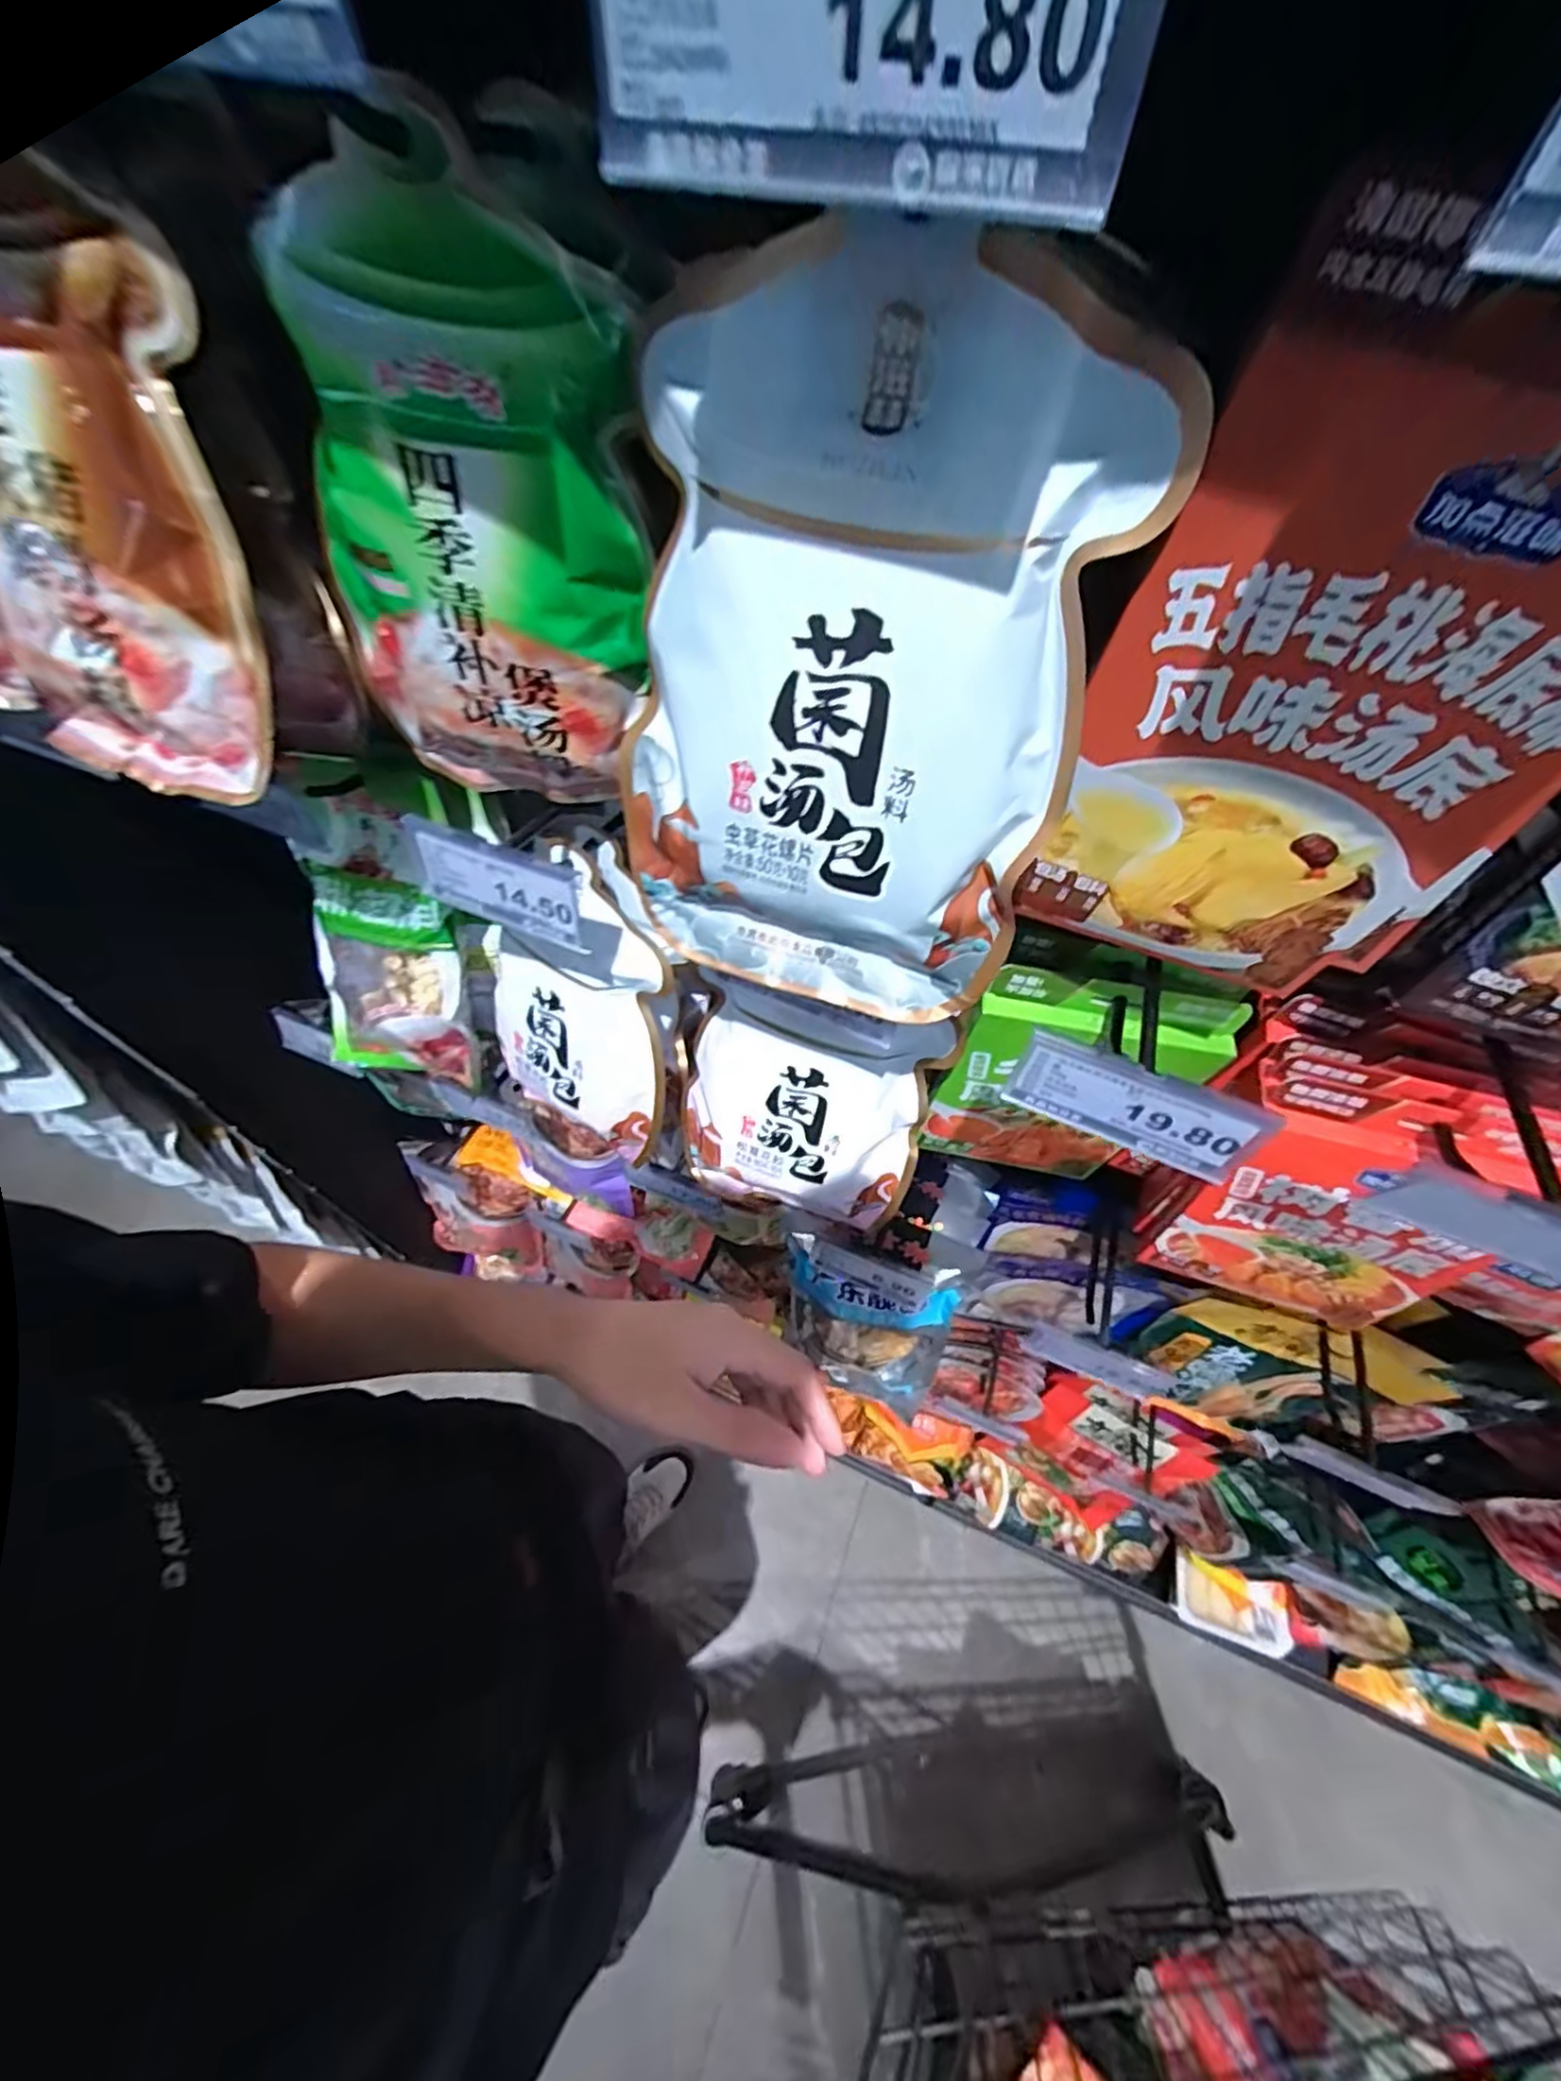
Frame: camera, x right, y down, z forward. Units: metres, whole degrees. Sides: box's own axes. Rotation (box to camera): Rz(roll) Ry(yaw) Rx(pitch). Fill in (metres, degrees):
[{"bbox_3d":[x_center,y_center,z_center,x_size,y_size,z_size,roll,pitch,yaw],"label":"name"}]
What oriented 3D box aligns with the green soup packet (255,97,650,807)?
[{"bbox_3d":[-0.126,-0.192,0.281,0.137,0.210,0.036,16,57,7],"label":"green soup packet"}]

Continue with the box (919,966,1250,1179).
[{"bbox_3d":[0.178,0.032,0.448,0.141,0.199,0.025,6,56,0],"label":"box"}]

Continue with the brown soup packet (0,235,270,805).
[{"bbox_3d":[-0.272,-0.196,0.276,0.112,0.178,0.035,14,30,0],"label":"brown soup packet"}]

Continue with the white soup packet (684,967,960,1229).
[{"bbox_3d":[0.012,0.048,0.455,0.158,0.170,0.068,15,57,6],"label":"white soup packet"}]

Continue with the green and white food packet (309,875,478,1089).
[{"bbox_3d":[-0.291,-0.037,0.504,0.133,0.173,0.047,15,26,4],"label":"green and white food packet"}]

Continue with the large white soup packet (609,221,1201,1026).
[{"bbox_3d":[0.018,-0.109,0.241,0.159,0.222,0.022,18,40,10],"label":"large white soup packet"}]

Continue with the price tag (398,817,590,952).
[{"bbox_3d":[-0.145,-0.080,0.353,0.096,0.048,0.006,18,47,10],"label":"price tag"}]

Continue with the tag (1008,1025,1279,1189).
[{"bbox_3d":[0.152,0.029,0.297,0.098,0.043,0.012,24,58,12],"label":"tag"}]

